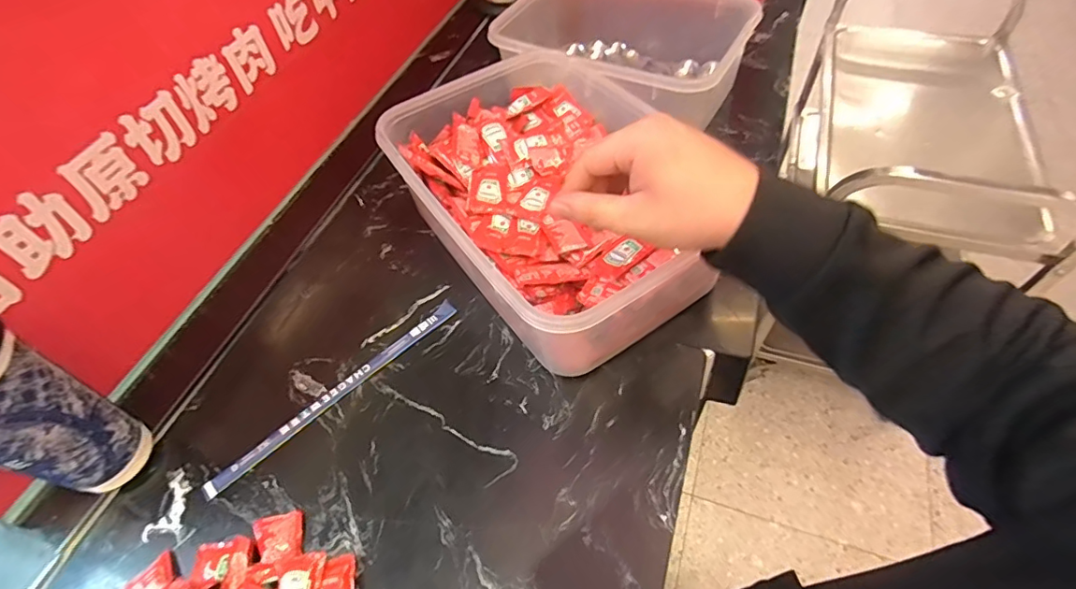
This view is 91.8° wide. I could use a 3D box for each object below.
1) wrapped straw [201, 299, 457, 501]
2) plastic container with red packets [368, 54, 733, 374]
[{"bbox_3d":[-0.187,0.090,0.495,0.266,0.005,0.020,-39,60,-21],"label":"wrapped straw"},{"bbox_3d":[0.012,-0.098,0.546,0.240,0.113,0.329,-31,57,-17],"label":"plastic container with red packets"}]

